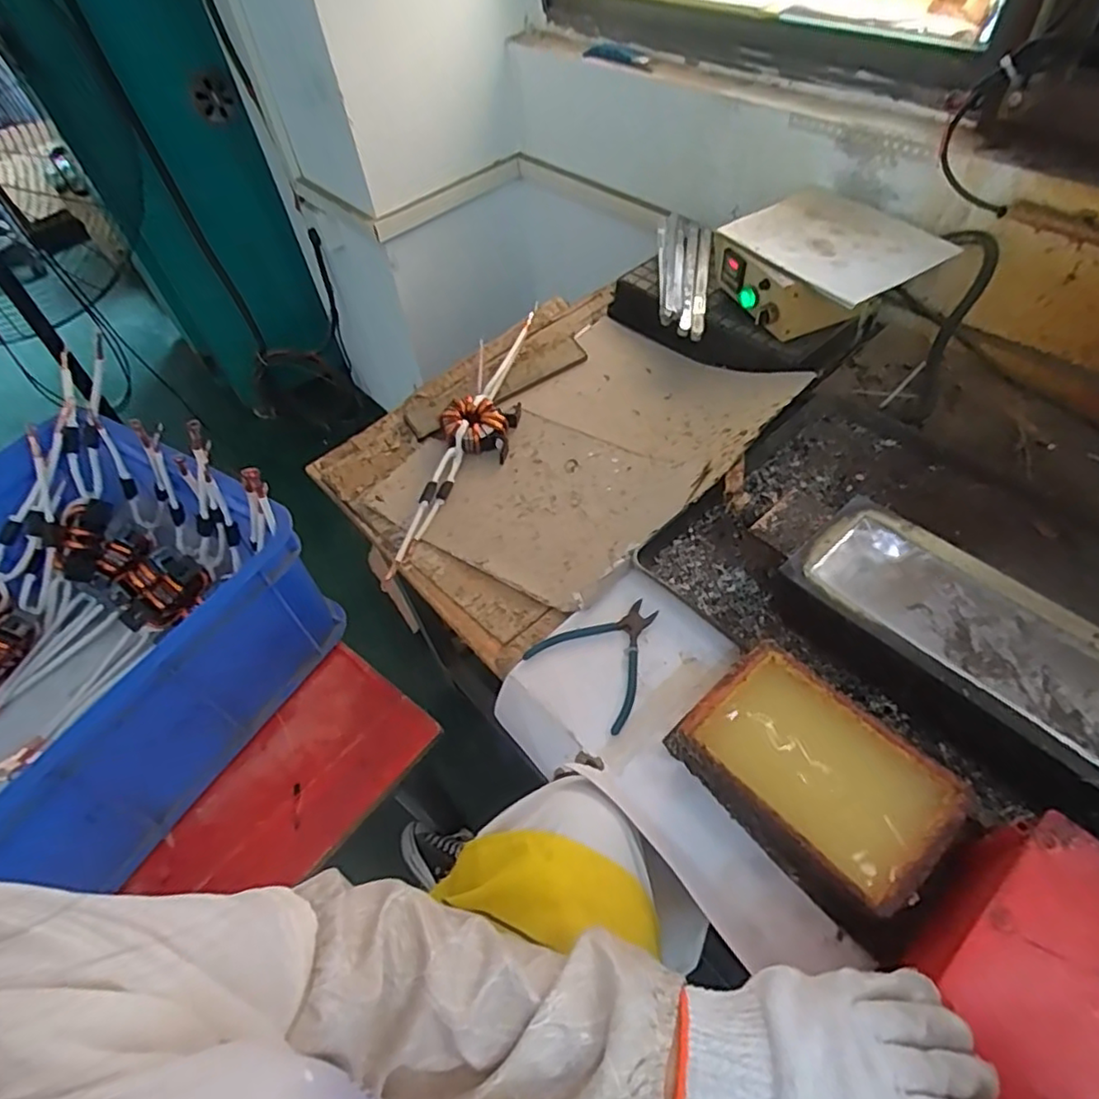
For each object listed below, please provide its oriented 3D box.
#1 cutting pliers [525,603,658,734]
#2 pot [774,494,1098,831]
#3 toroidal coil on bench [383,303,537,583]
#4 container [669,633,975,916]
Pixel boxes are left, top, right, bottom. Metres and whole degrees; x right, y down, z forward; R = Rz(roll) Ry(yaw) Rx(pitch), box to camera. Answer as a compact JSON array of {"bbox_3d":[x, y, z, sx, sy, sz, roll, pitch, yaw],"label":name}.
[{"bbox_3d":[0.062,0.103,0.667,0.128,0.006,0.131,35,63,28],"label":"cutting pliers"},{"bbox_3d":[0.389,0.099,0.589,0.148,0.086,0.332,-36,57,-20],"label":"pot"},{"bbox_3d":[-0.107,-0.173,0.904,0.107,0.045,0.513,8,54,12],"label":"toroidal coil on bench"},{"bbox_3d":[0.225,0.193,0.546,0.139,0.063,0.200,-36,57,-20],"label":"container"}]

